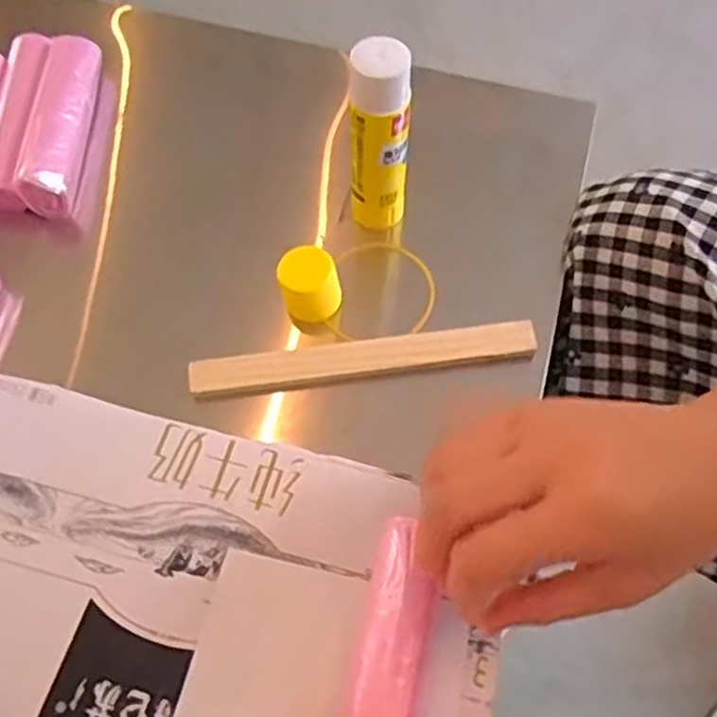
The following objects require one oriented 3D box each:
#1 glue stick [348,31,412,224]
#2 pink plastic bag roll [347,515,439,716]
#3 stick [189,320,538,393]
[{"bbox_3d":[0.010,-0.110,0.373,0.030,0.103,0.026,-2,59,-1],"label":"glue stick"},{"bbox_3d":[0.015,0.104,0.291,0.027,0.024,0.079,8,64,2],"label":"pink plastic bag roll"},{"bbox_3d":[0.003,0.000,0.368,0.172,0.008,0.018,-7,60,-4],"label":"stick"}]

